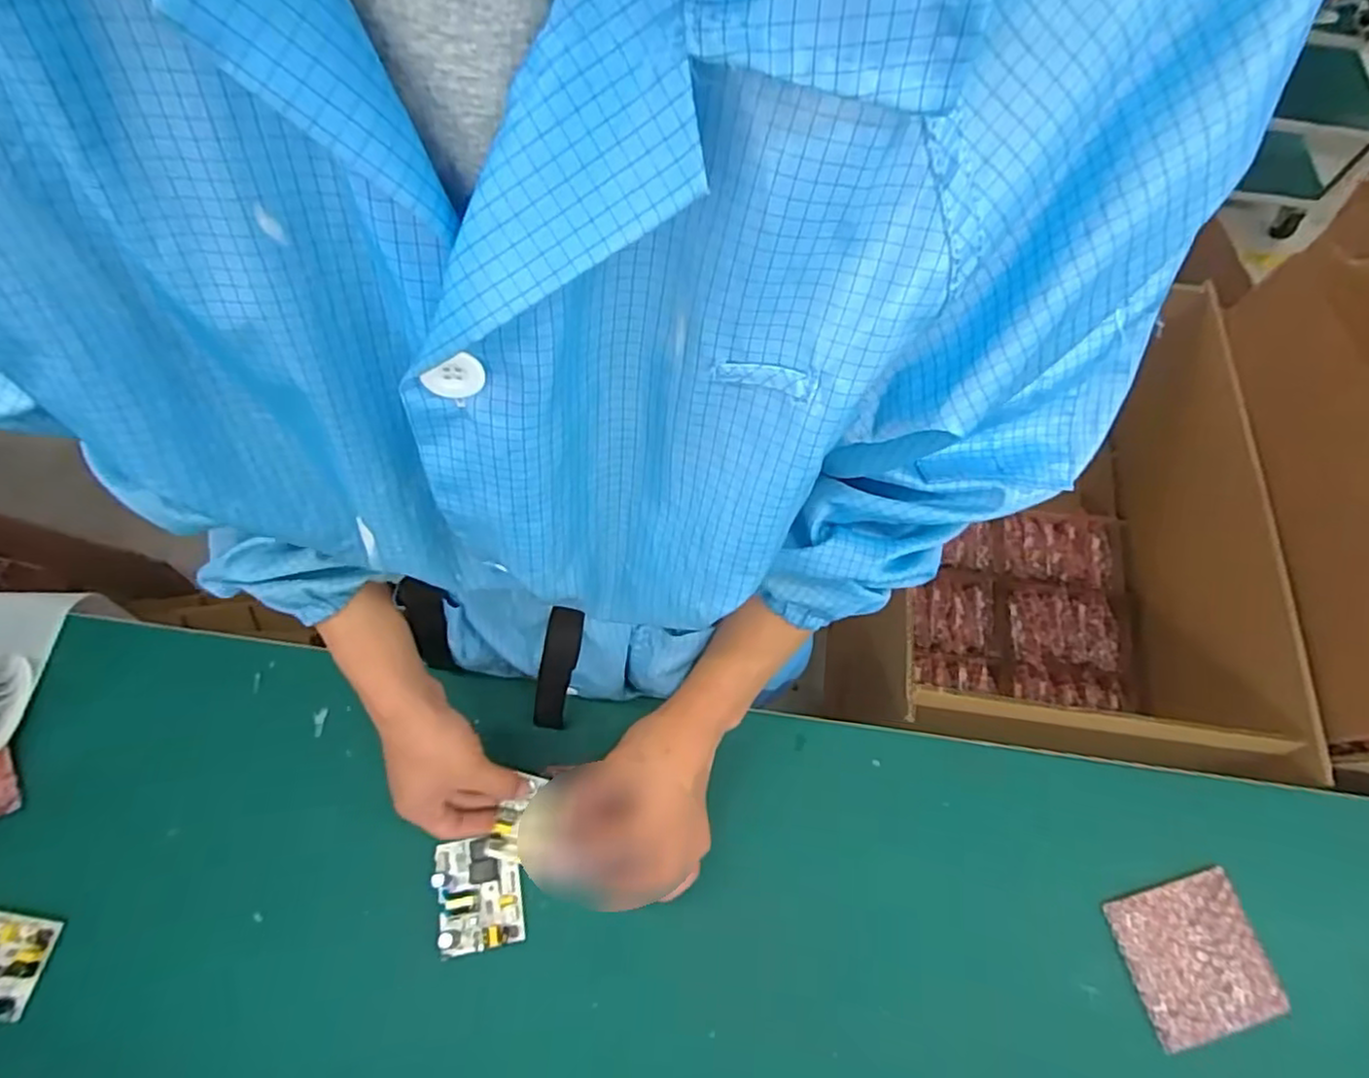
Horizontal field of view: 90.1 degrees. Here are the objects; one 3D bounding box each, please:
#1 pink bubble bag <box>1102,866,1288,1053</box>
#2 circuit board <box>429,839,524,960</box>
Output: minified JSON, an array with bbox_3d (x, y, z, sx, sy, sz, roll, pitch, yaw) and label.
[{"bbox_3d":[0.409,0.334,0.547,0.110,0.016,0.098,-14,67,-9],"label":"pink bubble bag"},{"bbox_3d":[-0.162,0.277,0.535,0.060,0.024,0.080,-11,67,-8],"label":"circuit board"}]

